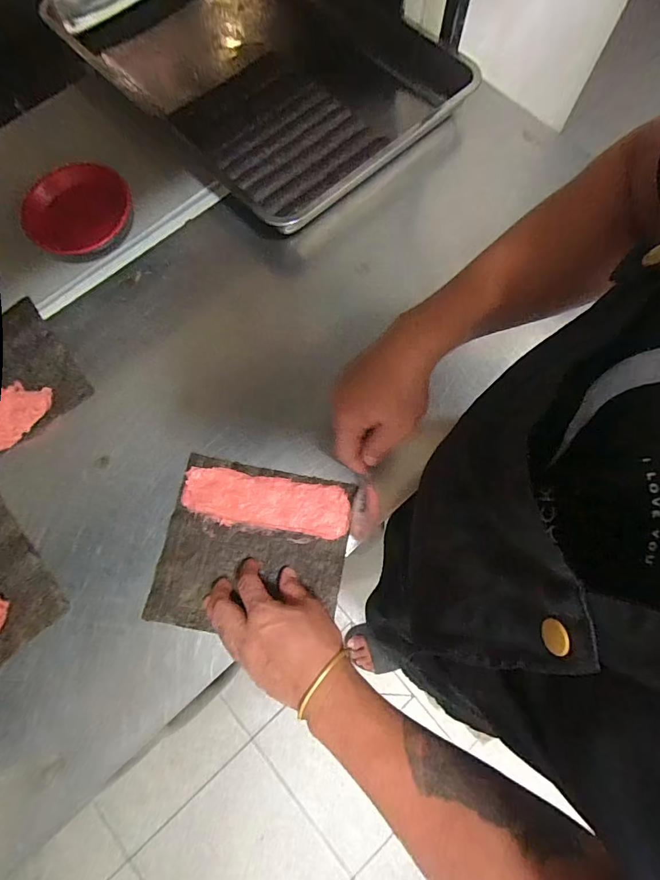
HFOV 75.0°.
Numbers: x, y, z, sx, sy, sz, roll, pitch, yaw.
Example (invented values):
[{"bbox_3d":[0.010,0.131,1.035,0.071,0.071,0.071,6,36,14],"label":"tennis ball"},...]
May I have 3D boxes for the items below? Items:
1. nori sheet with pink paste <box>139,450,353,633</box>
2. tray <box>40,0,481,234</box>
[{"bbox_3d":[-0.084,0.118,0.473,0.197,0.022,0.180,11,71,4],"label":"nori sheet with pink paste"},{"bbox_3d":[-0.119,-0.581,0.648,0.384,0.074,0.588,-42,74,-12],"label":"tray"}]

